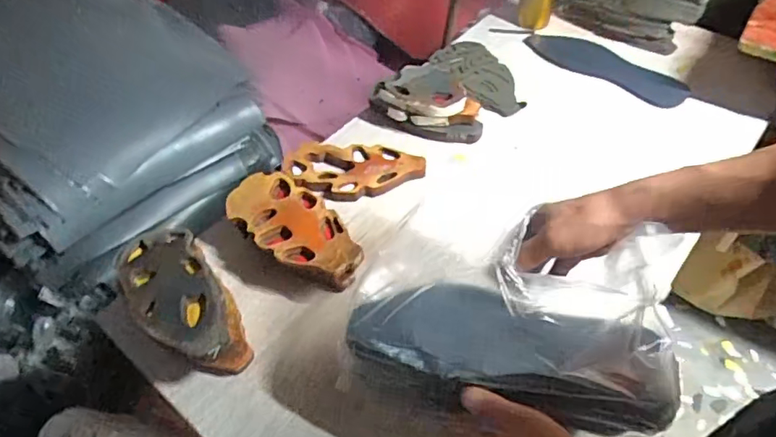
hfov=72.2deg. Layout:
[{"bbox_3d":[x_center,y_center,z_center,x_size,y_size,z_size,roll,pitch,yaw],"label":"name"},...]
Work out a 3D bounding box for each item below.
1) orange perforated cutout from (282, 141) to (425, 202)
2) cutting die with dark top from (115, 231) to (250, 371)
[{"bbox_3d":[-0.061,-0.078,0.871,0.235,0.031,0.111,1,51,5],"label":"orange perforated cutout"},{"bbox_3d":[-0.267,0.111,0.700,0.111,0.070,0.228,-34,57,-22],"label":"cutting die with dark top"}]

